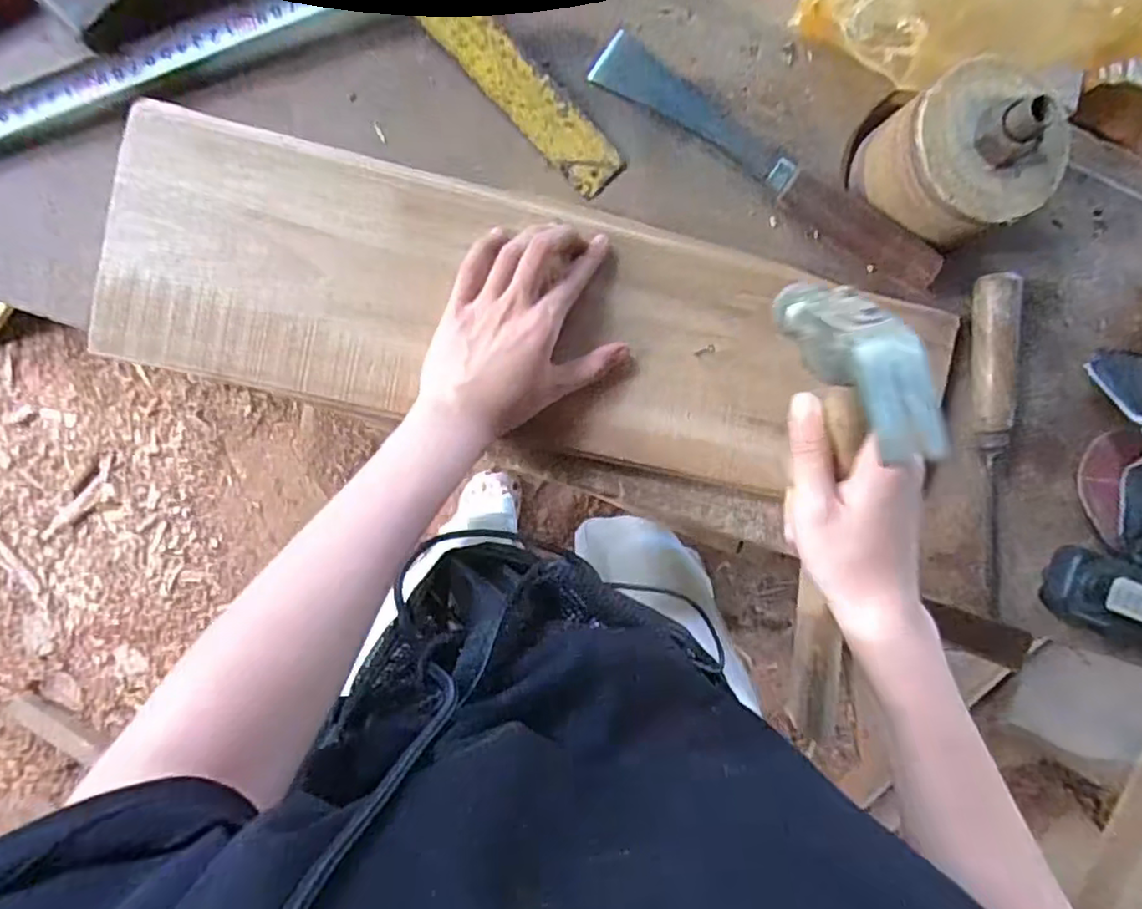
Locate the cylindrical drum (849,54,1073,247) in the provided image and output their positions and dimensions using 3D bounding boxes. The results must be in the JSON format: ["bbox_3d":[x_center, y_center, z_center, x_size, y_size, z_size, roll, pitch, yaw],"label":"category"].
[{"bbox_3d":[0.255,-0.193,0.429,0.100,0.094,0.099,-25,95,-8],"label":"cylindrical drum"}]

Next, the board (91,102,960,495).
[{"bbox_3d":[-0.013,-0.082,0.427,0.518,0.025,0.147,11,90,-8],"label":"board"}]

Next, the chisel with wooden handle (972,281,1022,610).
[{"bbox_3d":[0.311,-0.007,0.479,0.026,0.025,0.239,-6,92,-10],"label":"chisel with wooden handle"}]

